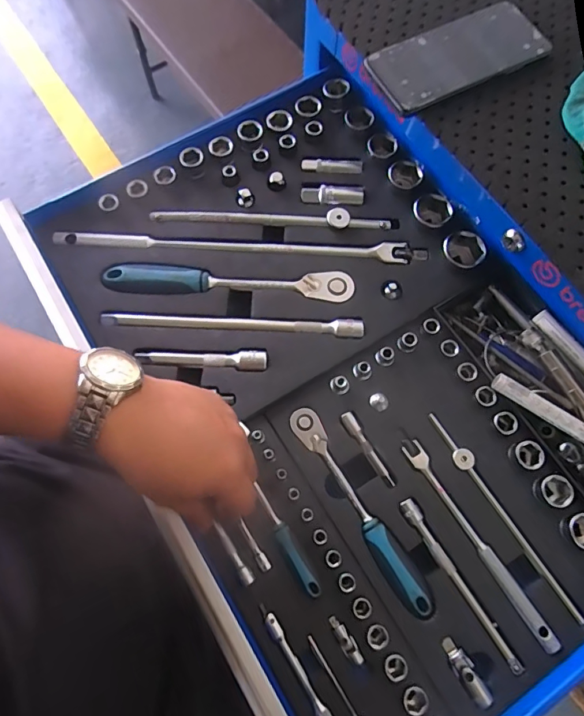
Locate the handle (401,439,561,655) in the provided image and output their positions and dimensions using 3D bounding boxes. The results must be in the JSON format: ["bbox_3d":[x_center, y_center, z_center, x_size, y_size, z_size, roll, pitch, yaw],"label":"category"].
[{"bbox_3d":[0.152,0.149,0.368,0.016,0.008,0.182,-31,75,-11],"label":"handle"}]

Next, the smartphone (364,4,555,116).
[{"bbox_3d":[0.154,-0.278,0.416,0.158,0.014,0.075,-27,74,-10],"label":"smartphone"}]

